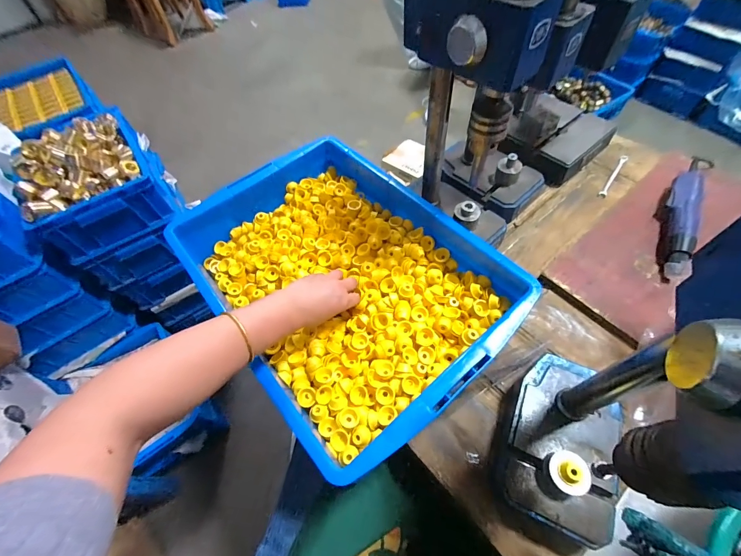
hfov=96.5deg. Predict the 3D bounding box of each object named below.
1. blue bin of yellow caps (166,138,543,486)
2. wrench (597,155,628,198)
[{"bbox_3d":[-0.048,-0.012,0.520,0.344,0.089,0.489,-37,63,-16],"label":"blue bin of yellow caps"},{"bbox_3d":[0.495,-0.208,0.673,0.014,0.010,0.140,33,67,22],"label":"wrench"}]

